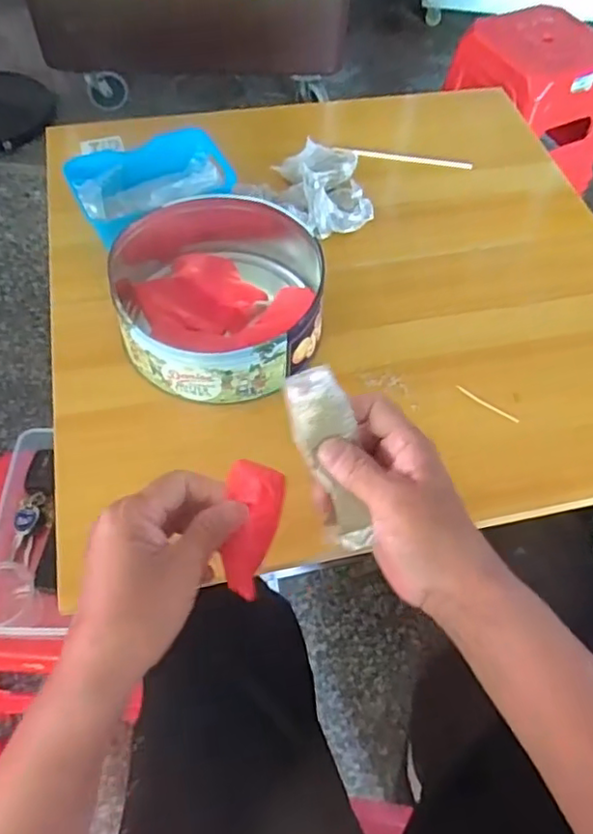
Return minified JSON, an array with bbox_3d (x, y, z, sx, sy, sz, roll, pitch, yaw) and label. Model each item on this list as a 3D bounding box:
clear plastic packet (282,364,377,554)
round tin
[{"bbox_3d":[0.020,0.026,0.368,0.032,0.116,0.020,-8,22,19],"label":"clear plastic packet"},{"bbox_3d":[-0.068,-0.103,0.572,0.185,0.072,0.198,-12,59,-11],"label":"round tin"}]

